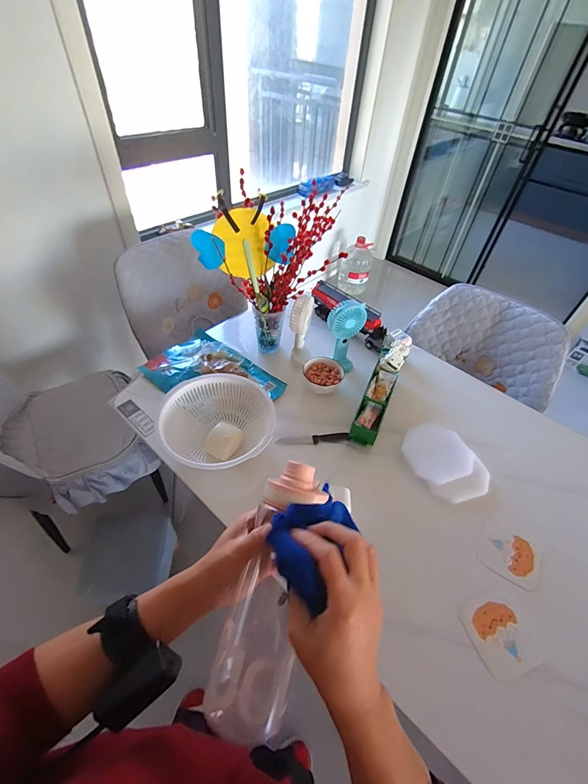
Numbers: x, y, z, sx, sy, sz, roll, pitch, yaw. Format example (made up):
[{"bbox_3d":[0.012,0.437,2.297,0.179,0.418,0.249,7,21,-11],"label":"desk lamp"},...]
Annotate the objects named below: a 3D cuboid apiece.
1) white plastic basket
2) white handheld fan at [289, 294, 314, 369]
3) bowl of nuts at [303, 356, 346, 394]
[{"bbox_3d":[-0.173,0.084,0.807,0.238,0.123,0.235,3,48,-3],"label":"white plastic basket"},{"bbox_3d":[0.020,-0.158,0.939,0.063,0.210,0.082,8,48,2],"label":"white handheld fan"},{"bbox_3d":[0.078,-0.041,0.943,0.107,0.049,0.109,3,48,-3],"label":"bowl of nuts"}]

